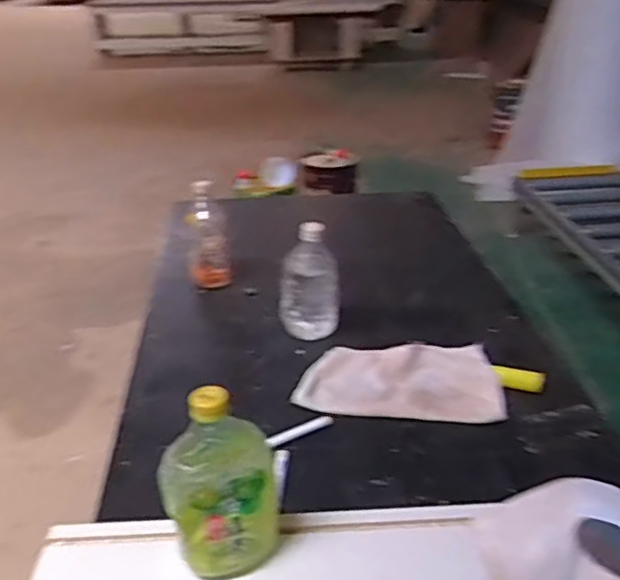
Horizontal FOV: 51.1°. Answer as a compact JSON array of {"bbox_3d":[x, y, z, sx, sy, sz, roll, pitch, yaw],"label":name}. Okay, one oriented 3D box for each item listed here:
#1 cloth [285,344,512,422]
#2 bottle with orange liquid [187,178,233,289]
[{"bbox_3d":[0.131,0.133,0.959,0.287,0.015,0.134,2,44,4],"label":"cloth"},{"bbox_3d":[-0.192,-0.102,1.227,0.079,0.182,0.075,-1,29,-2],"label":"bottle with orange liquid"}]

